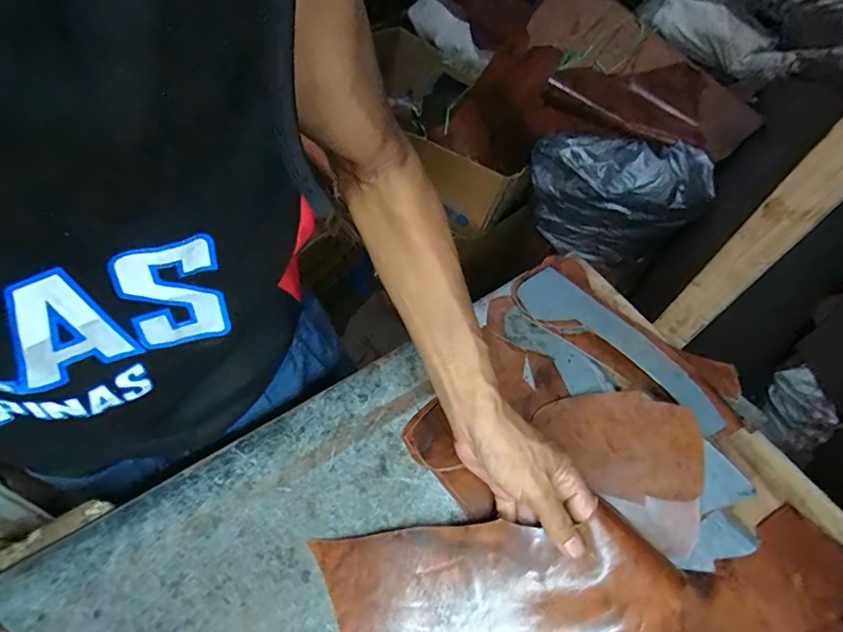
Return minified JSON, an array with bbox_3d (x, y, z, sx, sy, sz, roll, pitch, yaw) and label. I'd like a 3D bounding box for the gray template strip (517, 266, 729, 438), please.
[{"bbox_3d":[0.201,0.032,0.499,0.228,0.006,0.054,39,74,14],"label":"gray template strip"}]

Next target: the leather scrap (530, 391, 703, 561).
[{"bbox_3d":[0.193,0.120,0.450,0.105,0.034,0.157,-36,68,-20],"label":"leather scrap"}]

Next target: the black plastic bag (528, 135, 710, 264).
[{"bbox_3d":[0.441,-0.283,1.219,0.390,0.340,0.149,24,61,14],"label":"black plastic bag"}]

